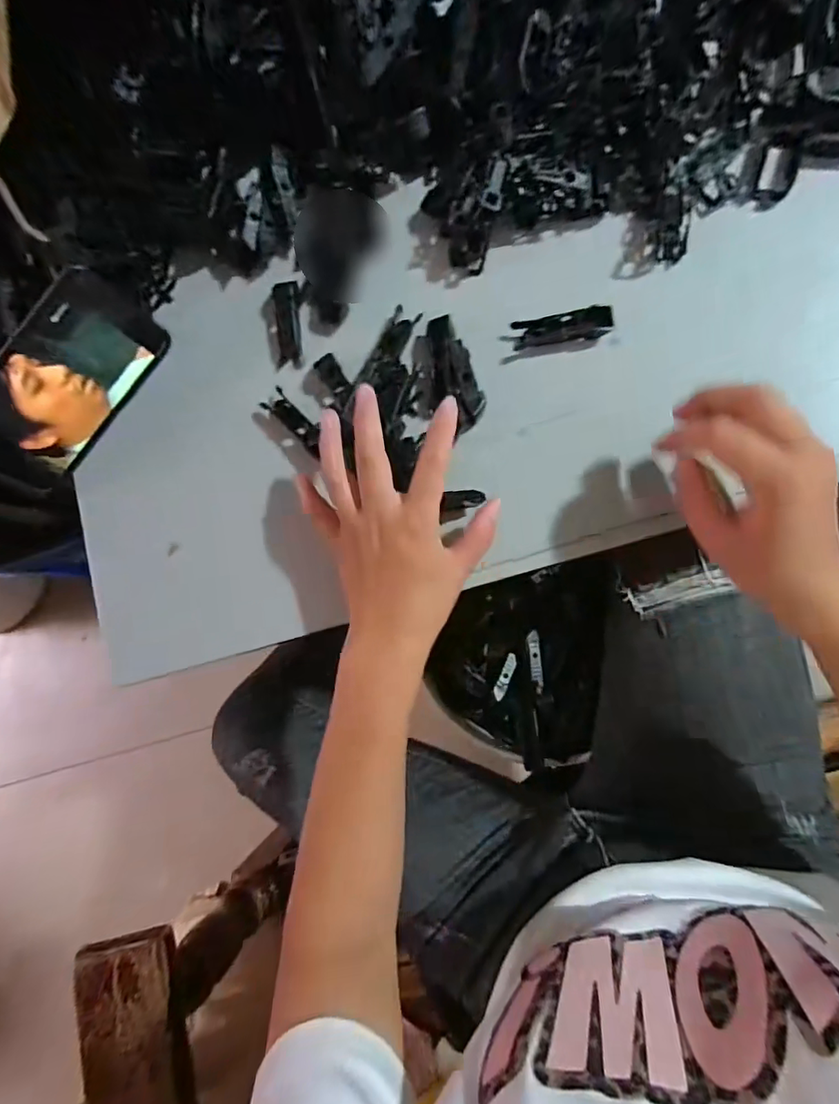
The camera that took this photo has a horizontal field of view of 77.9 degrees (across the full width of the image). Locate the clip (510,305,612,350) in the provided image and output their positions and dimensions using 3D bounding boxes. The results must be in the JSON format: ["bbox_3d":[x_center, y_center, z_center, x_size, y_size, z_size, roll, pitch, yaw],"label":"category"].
[{"bbox_3d":[0.099,-0.157,0.363,0.066,0.013,0.019,-8,83,10],"label":"clip"}]

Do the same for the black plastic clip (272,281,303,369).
[{"bbox_3d":[-0.101,-0.173,0.394,0.019,0.011,0.062,-3,84,11],"label":"black plastic clip"}]

